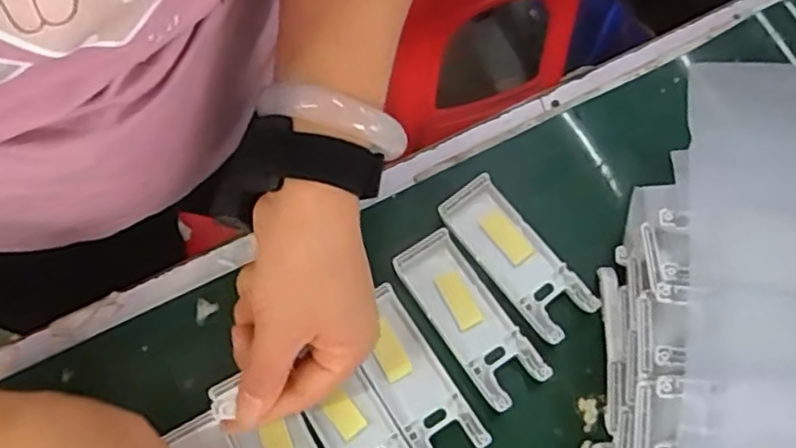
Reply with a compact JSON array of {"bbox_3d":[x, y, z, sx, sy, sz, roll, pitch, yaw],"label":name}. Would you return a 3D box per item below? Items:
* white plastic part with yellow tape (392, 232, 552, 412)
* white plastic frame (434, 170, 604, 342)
[{"bbox_3d":[0.040,0.053,0.392,0.038,0.006,0.104,-33,74,-10],"label":"white plastic part with yellow tape"},{"bbox_3d":[0.070,0.019,0.408,0.040,0.008,0.104,-36,74,-11],"label":"white plastic frame"}]

